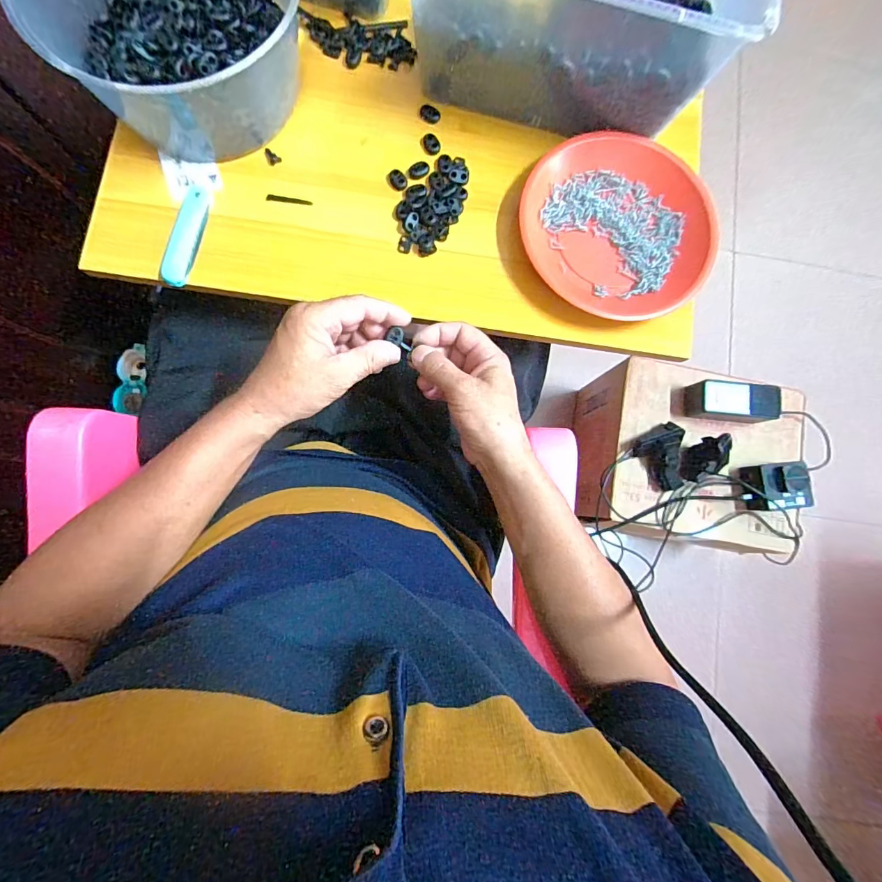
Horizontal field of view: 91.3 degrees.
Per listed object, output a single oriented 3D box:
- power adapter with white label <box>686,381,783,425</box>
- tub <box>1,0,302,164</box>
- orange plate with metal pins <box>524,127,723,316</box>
[{"bbox_3d":[0.465,-0.061,0.688,0.138,0.048,0.058,6,81,-4],"label":"power adapter with white label"},{"bbox_3d":[-0.245,-0.394,0.392,0.240,0.097,0.233,1,81,-4],"label":"tub"},{"bbox_3d":[0.175,-0.215,0.431,0.189,0.029,0.168,19,80,-1],"label":"orange plate with metal pins"}]

